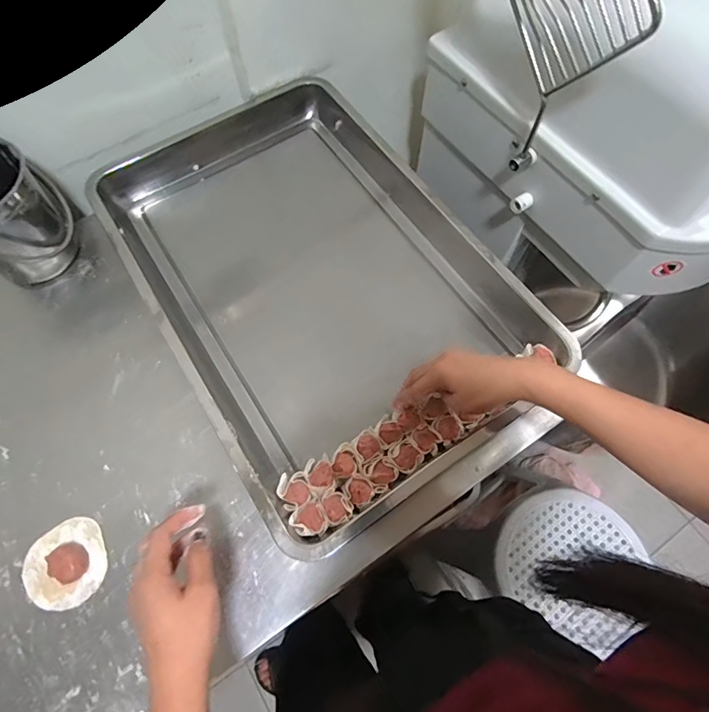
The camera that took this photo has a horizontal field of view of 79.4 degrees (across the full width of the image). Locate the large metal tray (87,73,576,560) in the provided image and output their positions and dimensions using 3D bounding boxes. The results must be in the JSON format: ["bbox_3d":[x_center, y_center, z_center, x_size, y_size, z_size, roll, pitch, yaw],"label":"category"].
[{"bbox_3d":[-0.051,-0.106,0.559,0.392,0.077,0.616,-31,71,-15],"label":"large metal tray"}]

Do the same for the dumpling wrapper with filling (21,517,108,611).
[{"bbox_3d":[-0.301,0.215,0.439,0.079,0.016,0.083,1,66,-2],"label":"dumpling wrapper with filling"}]

